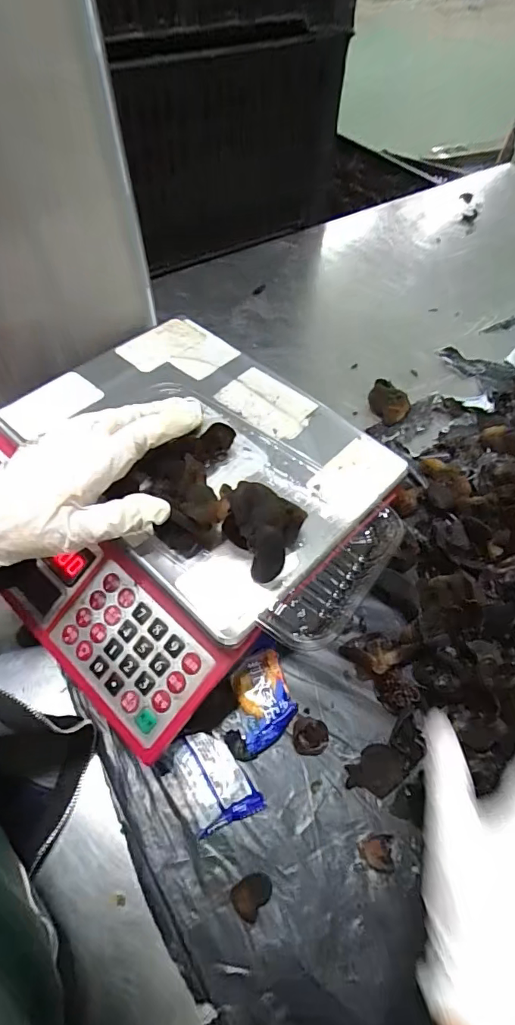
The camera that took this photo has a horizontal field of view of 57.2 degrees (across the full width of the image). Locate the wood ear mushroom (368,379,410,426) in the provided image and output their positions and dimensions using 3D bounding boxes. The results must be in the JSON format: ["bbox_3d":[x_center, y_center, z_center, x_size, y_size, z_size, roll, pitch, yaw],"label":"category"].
[{"bbox_3d":[0.161,-0.137,0.584,0.043,0.015,0.057,-32,62,-21],"label":"wood ear mushroom"}]

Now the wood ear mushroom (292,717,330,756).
[{"bbox_3d":[0.042,0.177,0.372,0.027,0.012,0.026,0,56,-1],"label":"wood ear mushroom"}]

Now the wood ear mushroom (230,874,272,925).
[{"bbox_3d":[-0.004,0.259,0.320,0.022,0.004,0.027,35,62,20],"label":"wood ear mushroom"}]

